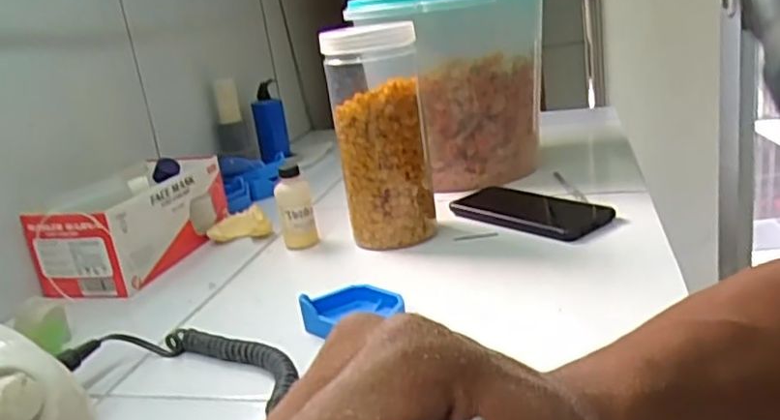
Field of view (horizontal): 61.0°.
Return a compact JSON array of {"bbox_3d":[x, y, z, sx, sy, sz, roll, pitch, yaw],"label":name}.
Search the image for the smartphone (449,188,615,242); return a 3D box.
[{"bbox_3d":[0.144,-0.001,0.691,0.088,0.014,0.165,-23,22,-37],"label":"smartphone"}]

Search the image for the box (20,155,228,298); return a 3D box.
[{"bbox_3d":[-0.272,0.008,0.717,0.112,0.085,0.205,-2,19,21],"label":"box"}]

